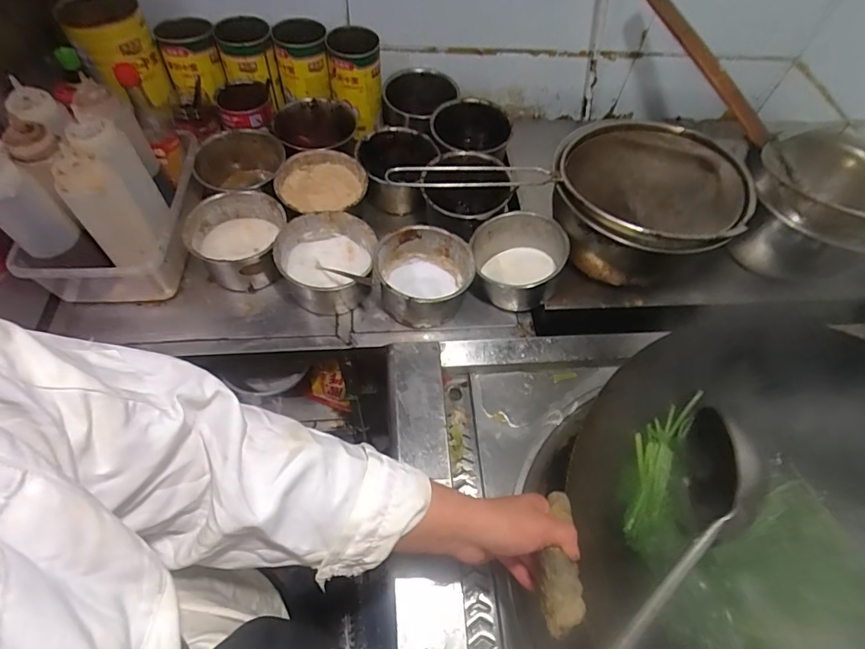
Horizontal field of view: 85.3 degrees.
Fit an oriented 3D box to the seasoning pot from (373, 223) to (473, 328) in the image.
[{"bbox_3d":[-0.012,-0.077,0.754,0.148,0.088,0.150,2,59,-3],"label":"seasoning pot"}]

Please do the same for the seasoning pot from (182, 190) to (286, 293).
[{"bbox_3d":[-0.312,-0.131,0.771,0.150,0.094,0.141,-8,60,-9],"label":"seasoning pot"}]

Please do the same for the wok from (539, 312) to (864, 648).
[{"bbox_3d":[0.381,0.234,0.468,0.462,0.212,0.389,22,60,9],"label":"wok"}]

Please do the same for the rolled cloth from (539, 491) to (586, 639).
[{"bbox_3d":[0.119,0.217,0.435,0.040,0.032,0.121,8,60,1],"label":"rolled cloth"}]

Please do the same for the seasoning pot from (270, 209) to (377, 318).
[{"bbox_3d":[-0.166,-0.093,0.757,0.147,0.094,0.147,2,59,-3],"label":"seasoning pot"}]

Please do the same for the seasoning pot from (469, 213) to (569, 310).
[{"bbox_3d":[0.133,-0.102,0.774,0.143,0.099,0.146,2,59,-3],"label":"seasoning pot"}]

